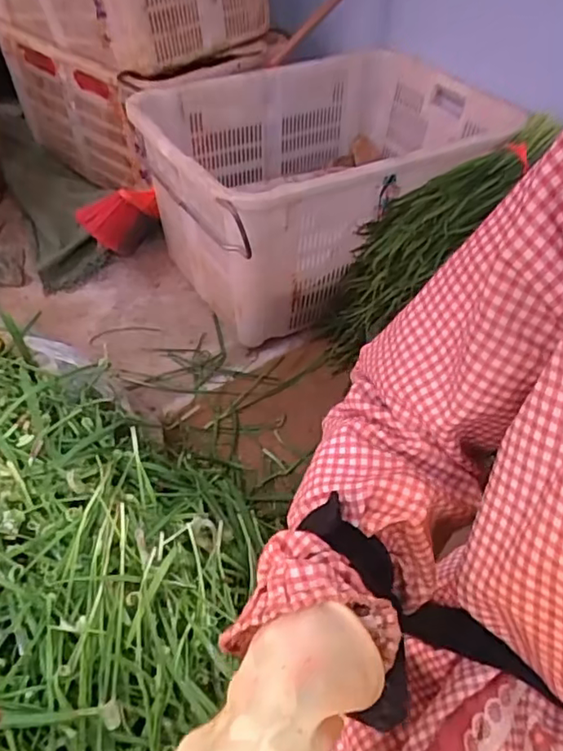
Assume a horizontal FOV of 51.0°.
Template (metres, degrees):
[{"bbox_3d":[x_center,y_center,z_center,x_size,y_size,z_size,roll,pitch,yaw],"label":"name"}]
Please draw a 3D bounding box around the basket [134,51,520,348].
[{"bbox_3d":[0.081,-0.454,1.361,0.726,0.361,0.642,-22,52,-22],"label":"basket"}]

